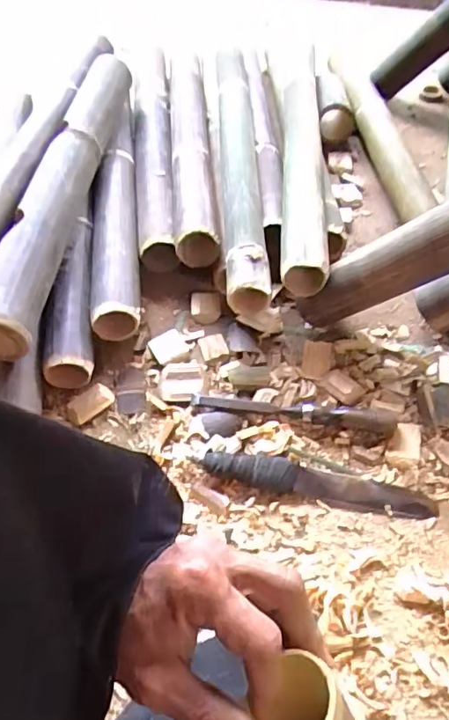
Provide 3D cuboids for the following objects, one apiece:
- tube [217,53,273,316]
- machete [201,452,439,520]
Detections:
[{"bbox_3d":[0.020,-0.313,0.815,0.065,0.064,0.600,-3,56,0],"label":"tube"},{"bbox_3d":[0.104,0.136,0.582,0.255,0.021,0.036,8,56,10],"label":"machete"}]

